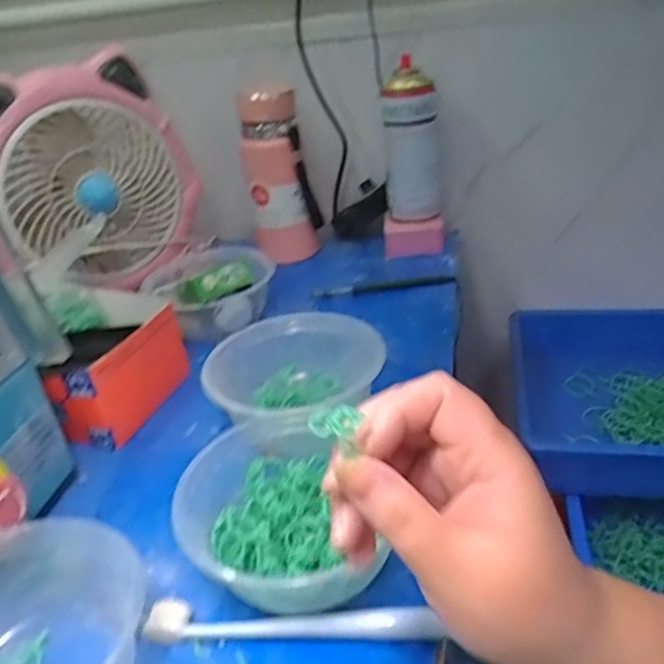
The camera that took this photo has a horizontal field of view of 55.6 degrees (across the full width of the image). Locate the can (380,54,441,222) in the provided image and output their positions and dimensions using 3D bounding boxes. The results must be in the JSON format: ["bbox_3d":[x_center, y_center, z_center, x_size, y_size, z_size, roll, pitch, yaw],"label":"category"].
[{"bbox_3d":[0.094,-0.221,0.738,0.069,0.166,0.052,-2,30,9],"label":"can"}]

